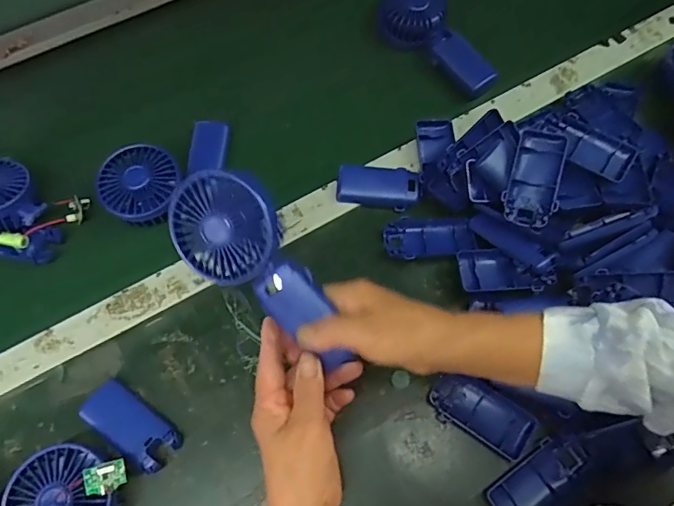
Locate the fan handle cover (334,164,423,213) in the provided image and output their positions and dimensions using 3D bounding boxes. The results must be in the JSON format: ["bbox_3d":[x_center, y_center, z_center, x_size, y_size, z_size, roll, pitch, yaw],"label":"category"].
[{"bbox_3d":[0.047,-0.076,0.556,0.091,0.016,0.050,10,70,1],"label":"fan handle cover"}]

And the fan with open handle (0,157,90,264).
[{"bbox_3d":[-0.348,-0.047,0.527,0.116,0.056,0.094,21,71,5],"label":"fan with open handle"}]

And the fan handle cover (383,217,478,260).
[{"bbox_3d":[0.098,-0.016,0.533,0.091,0.021,0.047,-5,70,-4],"label":"fan handle cover"}]

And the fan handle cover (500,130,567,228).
[{"bbox_3d":[0.196,-0.075,0.492,0.047,0.023,0.096,13,90,3],"label":"fan handle cover"}]

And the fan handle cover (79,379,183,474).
[{"bbox_3d":[-0.191,0.158,0.462,0.092,0.016,0.040,35,72,10],"label":"fan handle cover"}]

